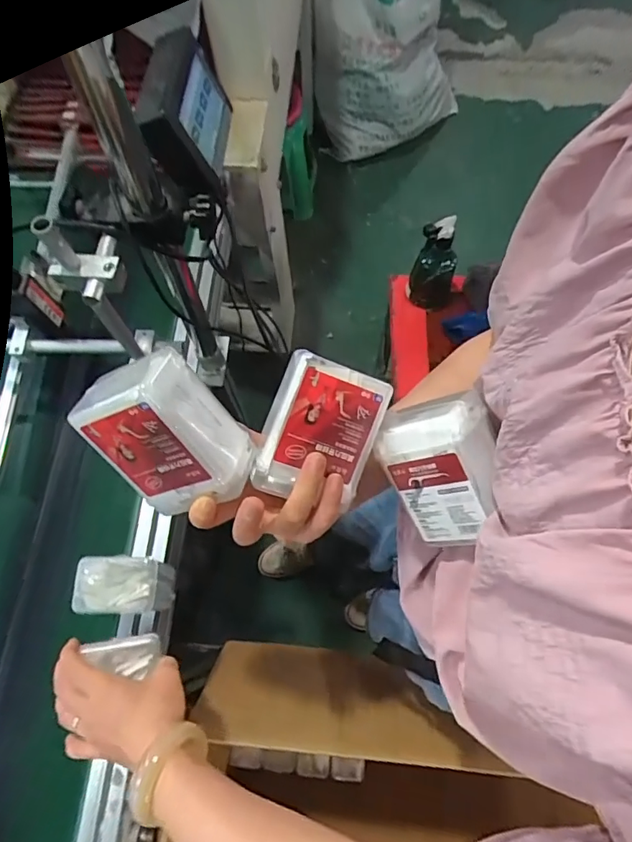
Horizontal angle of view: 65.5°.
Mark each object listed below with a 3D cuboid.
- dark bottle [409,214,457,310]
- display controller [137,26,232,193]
[{"bbox_3d":[0.205,-0.261,0.841,0.083,0.196,0.052,16,70,8],"label":"dark bottle"},{"bbox_3d":[-0.133,-0.306,0.492,0.048,0.107,0.147,-5,75,25],"label":"display controller"}]

